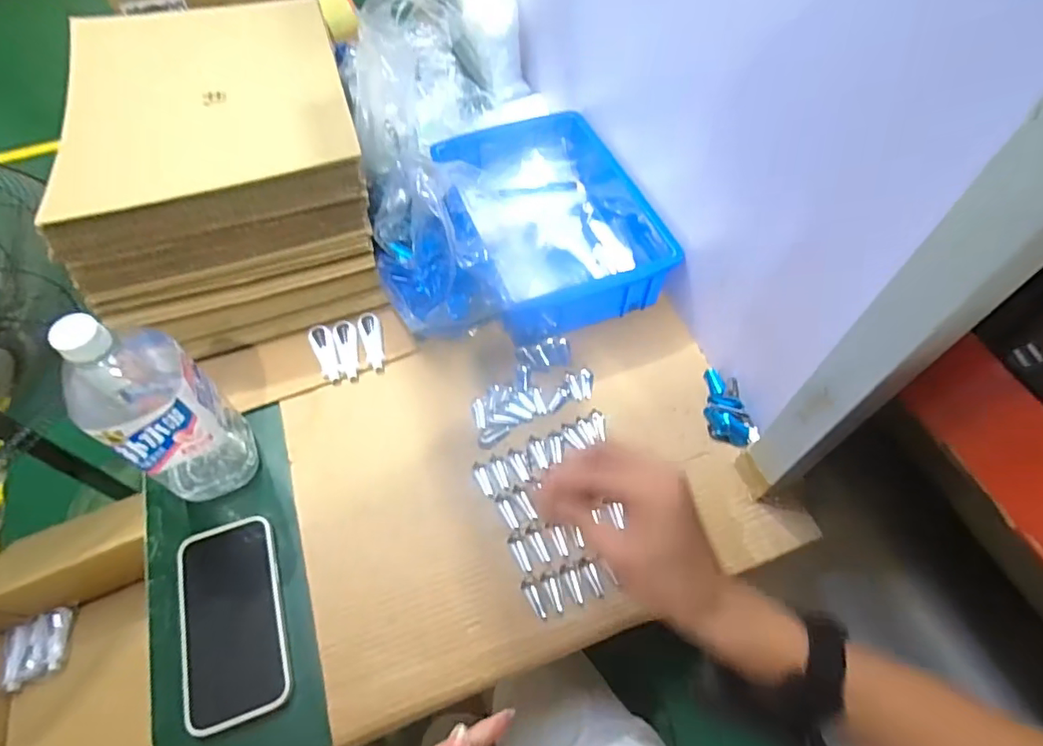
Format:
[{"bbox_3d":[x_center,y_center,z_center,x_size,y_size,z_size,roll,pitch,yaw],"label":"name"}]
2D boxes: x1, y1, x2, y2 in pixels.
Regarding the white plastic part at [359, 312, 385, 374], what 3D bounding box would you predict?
[{"bbox_3d":[-0.173,-0.037,0.657,0.023,0.009,0.081,-16,60,-8],"label":"white plastic part"}]

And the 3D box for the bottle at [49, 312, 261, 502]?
[{"bbox_3d":[-0.318,0.033,0.491,0.099,0.227,0.093,29,63,17],"label":"bottle"}]

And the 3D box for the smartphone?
[{"bbox_3d":[-0.257,0.216,0.497,0.083,0.012,0.170,-19,60,-6],"label":"smartphone"}]

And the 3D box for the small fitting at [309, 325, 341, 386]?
[{"bbox_3d":[-0.225,-0.022,0.647,0.022,0.010,0.081,-21,61,-11],"label":"small fitting"}]

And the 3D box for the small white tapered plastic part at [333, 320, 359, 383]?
[{"bbox_3d":[-0.201,-0.027,0.648,0.024,0.006,0.080,-15,60,-8],"label":"small white tapered plastic part"}]

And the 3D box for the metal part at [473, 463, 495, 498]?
[{"bbox_3d":[-0.038,0.107,0.565,0.013,0.004,0.041,-19,60,-10],"label":"metal part"}]

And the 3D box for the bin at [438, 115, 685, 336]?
[{"bbox_3d":[0.036,-0.196,0.706,0.205,0.078,0.289,-19,60,-10],"label":"bin"}]

